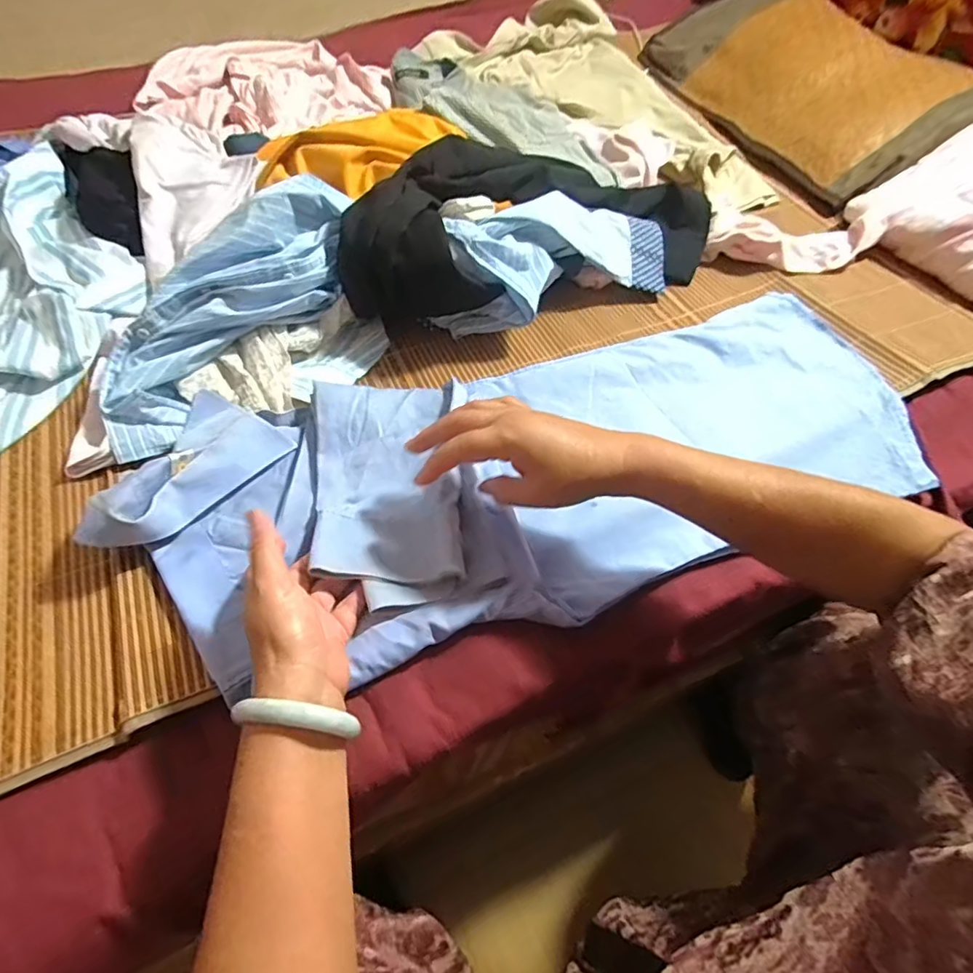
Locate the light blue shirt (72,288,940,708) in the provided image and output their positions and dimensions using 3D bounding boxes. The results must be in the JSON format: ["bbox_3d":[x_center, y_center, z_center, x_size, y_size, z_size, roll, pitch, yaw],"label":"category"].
[{"bbox_3d":[0.063,-0.032,0.519,0.722,0.054,0.286,-15,57,-14],"label":"light blue shirt"}]

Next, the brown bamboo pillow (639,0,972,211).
[{"bbox_3d":[0.544,-0.697,0.939,0.316,0.111,0.573,-17,58,-13],"label":"brown bamboo pillow"}]

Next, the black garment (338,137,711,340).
[{"bbox_3d":[0.067,-0.311,0.648,0.489,0.127,0.155,-22,59,-16],"label":"black garment"}]

